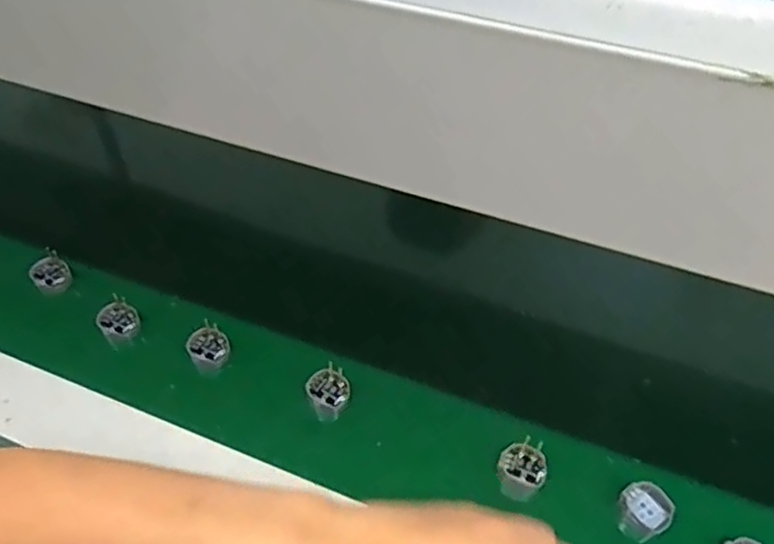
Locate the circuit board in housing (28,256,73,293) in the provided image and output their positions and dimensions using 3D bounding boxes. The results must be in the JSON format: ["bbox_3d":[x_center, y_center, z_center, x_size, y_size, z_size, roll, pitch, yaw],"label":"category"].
[{"bbox_3d":[-0.264,0.002,0.502,0.026,0.015,0.027,-29,54,-23],"label":"circuit board in housing"}]

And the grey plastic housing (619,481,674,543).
[{"bbox_3d":[0.156,0.150,0.392,0.026,0.034,0.028,0,48,0],"label":"grey plastic housing"}]

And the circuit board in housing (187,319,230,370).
[{"bbox_3d":[-0.126,0.053,0.454,0.026,0.017,0.028,-35,57,-27],"label":"circuit board in housing"}]

